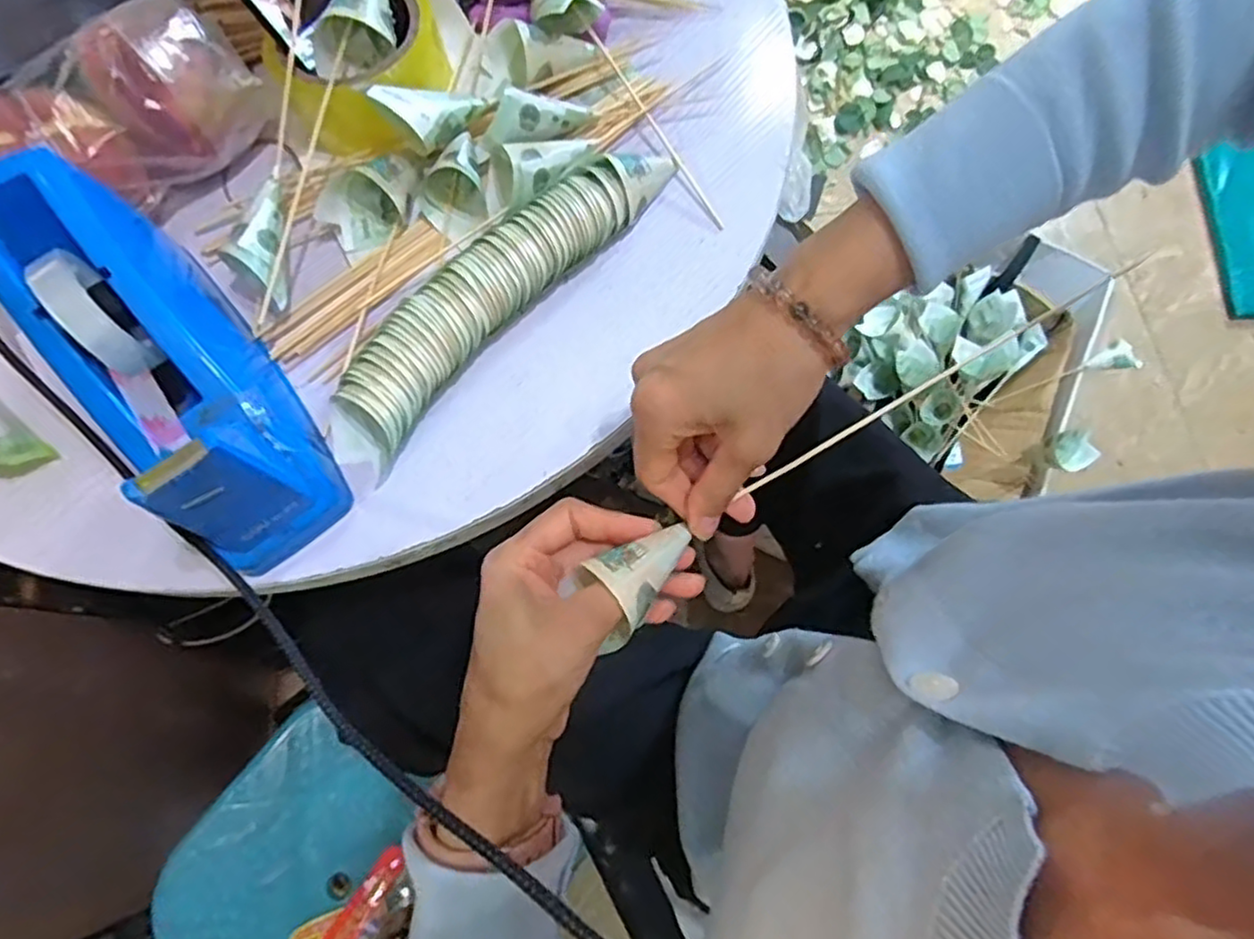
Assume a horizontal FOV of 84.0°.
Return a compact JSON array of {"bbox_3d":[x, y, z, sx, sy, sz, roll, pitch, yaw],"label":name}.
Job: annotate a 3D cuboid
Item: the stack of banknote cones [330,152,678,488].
[{"bbox_3d":[-0.072,-0.103,0.400,0.050,0.038,0.250,39,78,12],"label":"stack of banknote cones"}]

